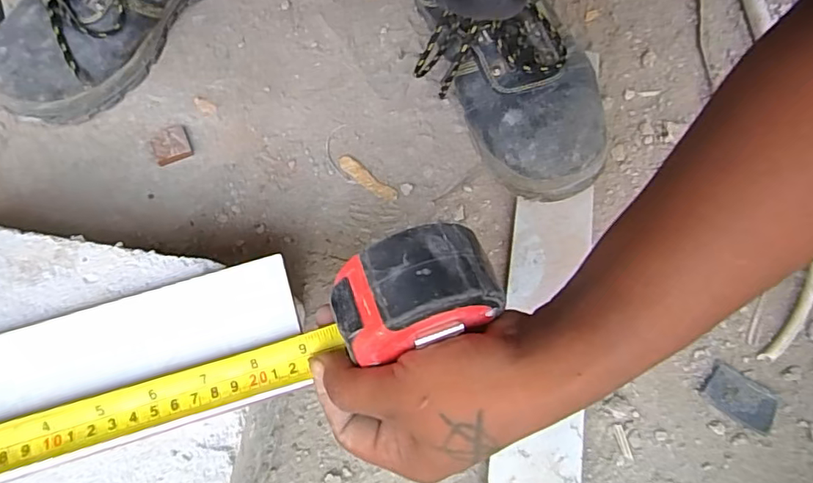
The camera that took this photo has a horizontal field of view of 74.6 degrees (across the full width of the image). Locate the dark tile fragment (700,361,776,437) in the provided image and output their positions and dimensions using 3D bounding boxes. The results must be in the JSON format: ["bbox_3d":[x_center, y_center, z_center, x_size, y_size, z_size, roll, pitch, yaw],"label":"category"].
[{"bbox_3d":[0.242,0.114,0.388,0.047,0.008,0.031,36,72,11],"label":"dark tile fragment"}]

